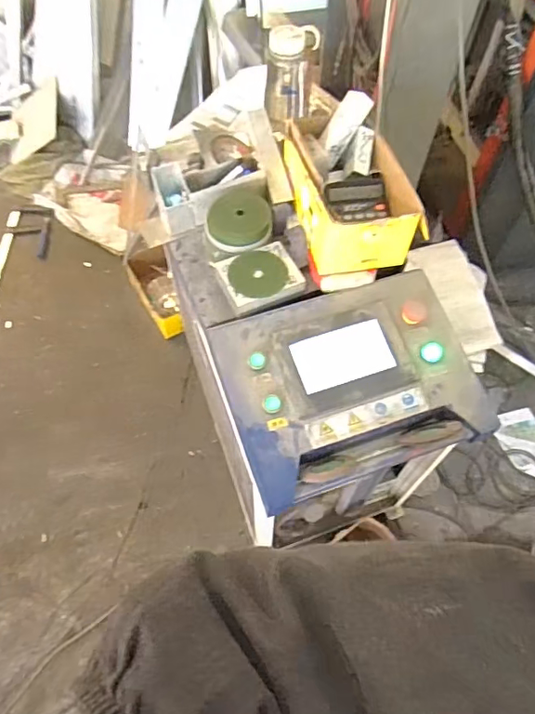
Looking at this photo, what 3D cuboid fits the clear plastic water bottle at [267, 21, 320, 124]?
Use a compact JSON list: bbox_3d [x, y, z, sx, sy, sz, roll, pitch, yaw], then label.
[{"bbox_3d":[0.044,-0.535,0.984,0.100,0.148,0.076,3,60,1],"label":"clear plastic water bottle"}]

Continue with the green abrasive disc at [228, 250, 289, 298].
[{"bbox_3d":[-0.015,-0.141,0.880,0.096,0.006,0.095,0,63,0],"label":"green abrasive disc"}]

